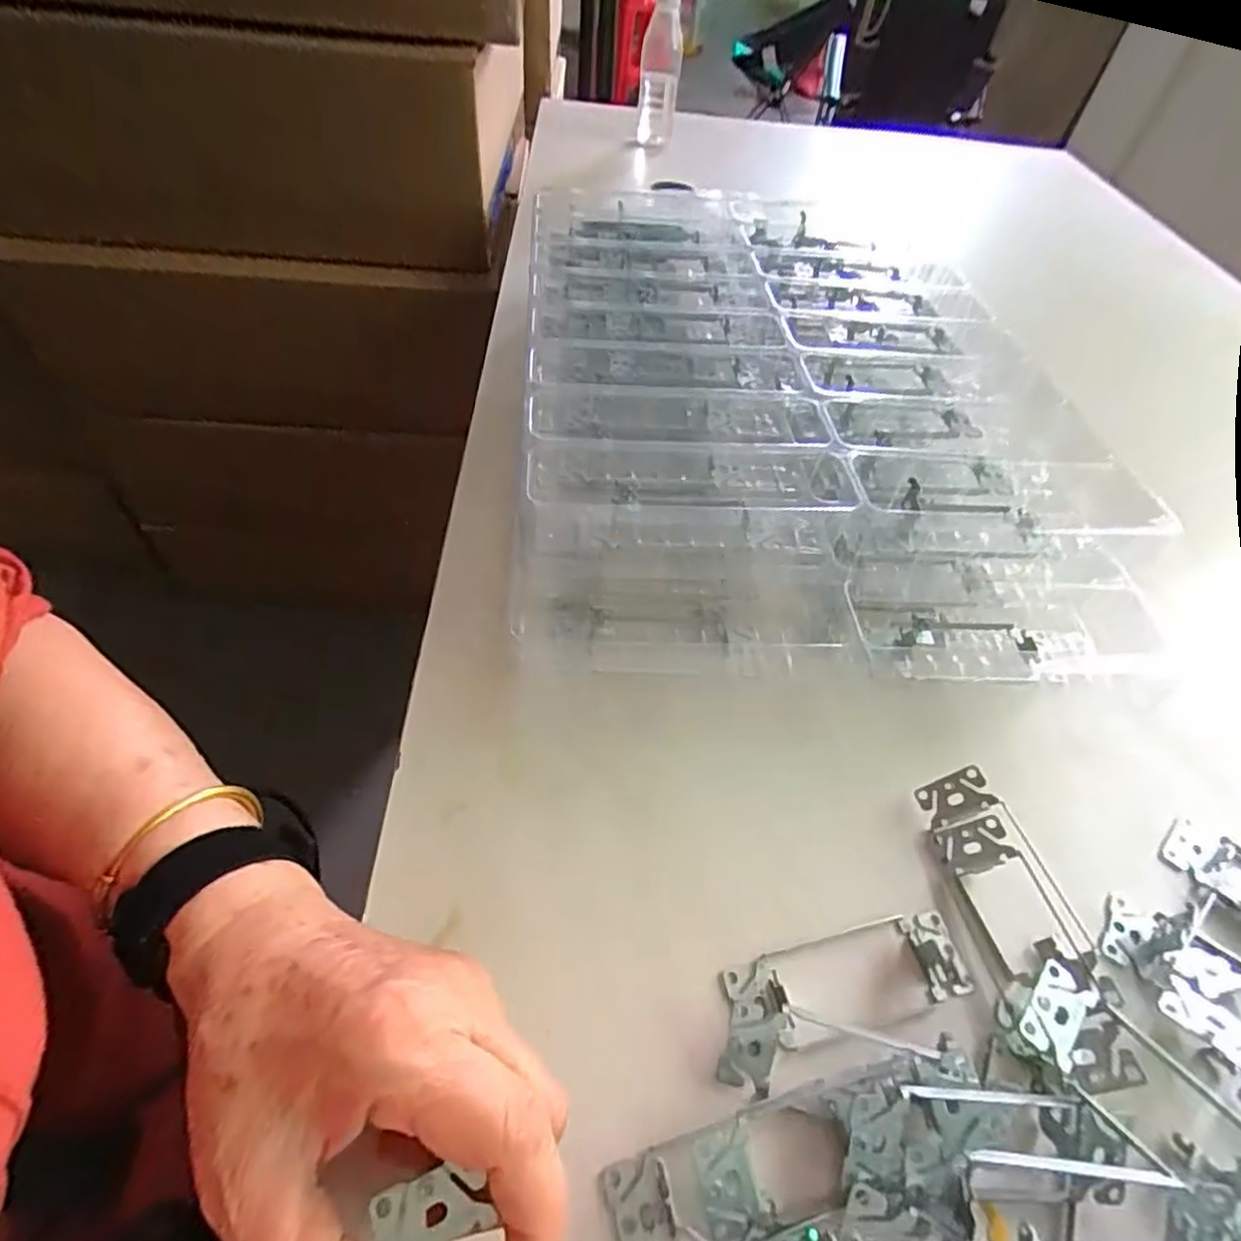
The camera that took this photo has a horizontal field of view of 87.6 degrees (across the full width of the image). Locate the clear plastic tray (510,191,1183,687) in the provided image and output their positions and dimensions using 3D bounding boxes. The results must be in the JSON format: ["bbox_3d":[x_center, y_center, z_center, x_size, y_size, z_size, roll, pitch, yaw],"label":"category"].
[{"bbox_3d":[0.110,-0.145,0.440,0.324,0.068,0.396,1,52,-5],"label":"clear plastic tray"}]

